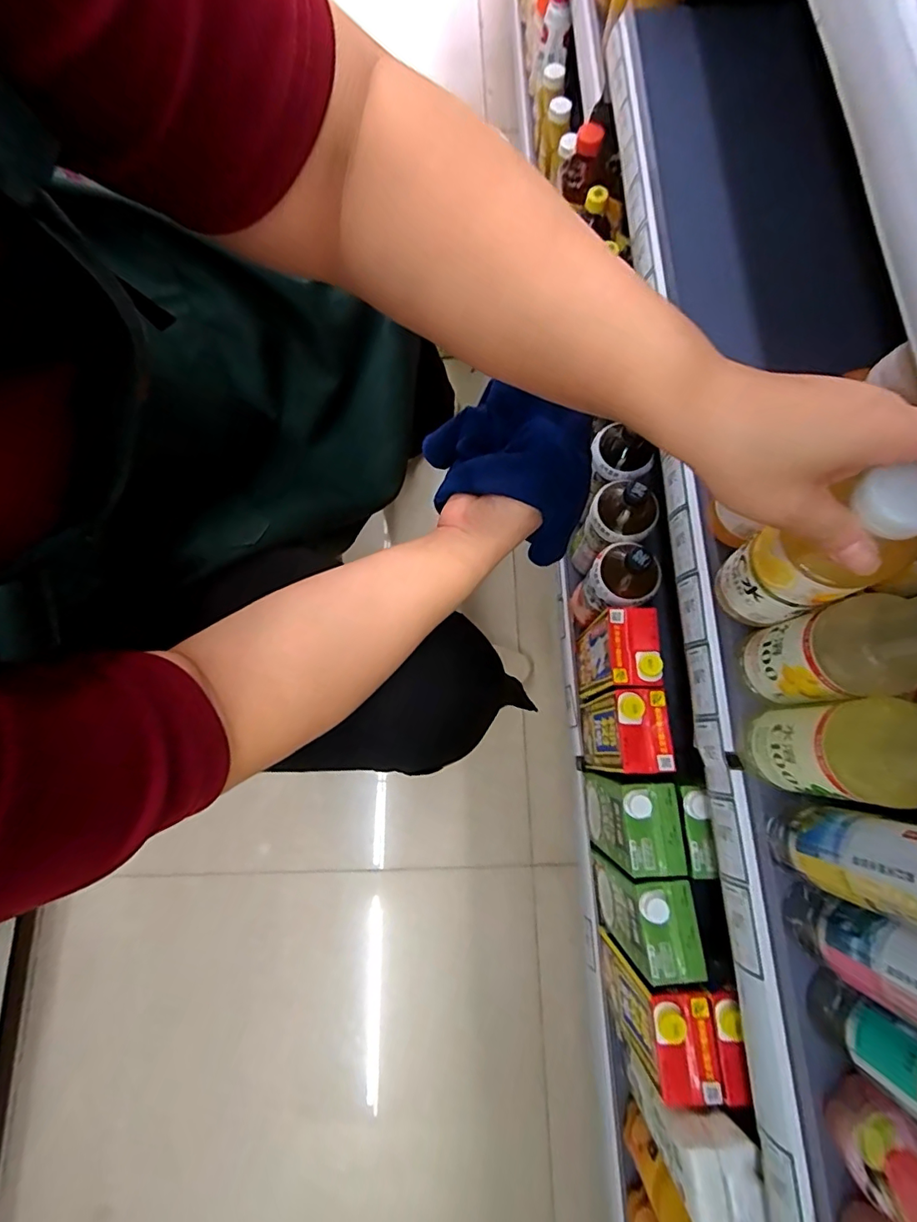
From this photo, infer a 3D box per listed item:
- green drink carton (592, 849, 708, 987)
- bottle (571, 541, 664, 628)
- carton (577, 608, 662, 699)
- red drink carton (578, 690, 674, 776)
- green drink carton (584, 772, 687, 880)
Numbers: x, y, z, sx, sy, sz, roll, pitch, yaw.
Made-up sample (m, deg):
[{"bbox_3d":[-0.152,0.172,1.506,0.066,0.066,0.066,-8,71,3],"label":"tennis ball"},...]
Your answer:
[{"bbox_3d":[0.212,0.340,0.585,0.063,0.182,0.098,-6,76,0],"label":"green drink carton"},{"bbox_3d":[0.205,-0.032,0.678,0.073,0.201,0.078,0,76,1],"label":"bottle"},{"bbox_3d":[0.202,0.057,0.658,0.062,0.169,0.096,-2,76,1],"label":"carton"},{"bbox_3d":[0.204,0.154,0.645,0.062,0.187,0.092,-4,76,0],"label":"red drink carton"},{"bbox_3d":[0.206,0.246,0.609,0.064,0.178,0.099,-3,76,1],"label":"green drink carton"}]

